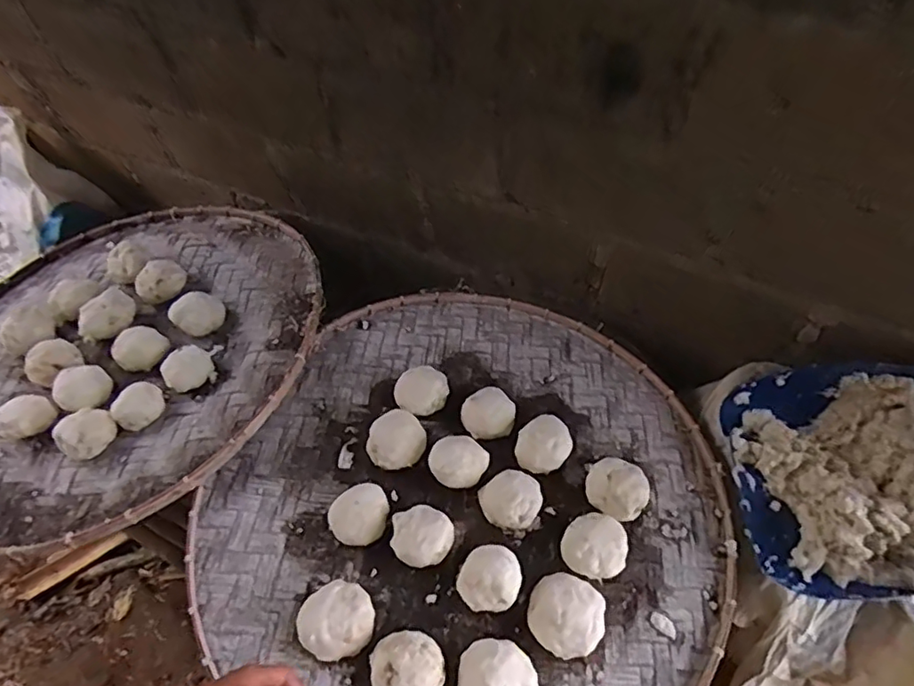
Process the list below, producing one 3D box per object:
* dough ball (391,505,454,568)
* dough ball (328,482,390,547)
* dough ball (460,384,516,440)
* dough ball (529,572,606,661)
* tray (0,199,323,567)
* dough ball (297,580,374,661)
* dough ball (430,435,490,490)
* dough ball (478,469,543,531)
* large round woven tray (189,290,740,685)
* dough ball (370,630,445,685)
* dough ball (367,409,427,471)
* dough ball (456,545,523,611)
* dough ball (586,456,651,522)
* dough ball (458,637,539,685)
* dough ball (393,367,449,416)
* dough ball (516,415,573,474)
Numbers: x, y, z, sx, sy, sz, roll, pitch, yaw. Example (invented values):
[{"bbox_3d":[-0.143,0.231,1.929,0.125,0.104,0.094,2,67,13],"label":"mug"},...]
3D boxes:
[{"bbox_3d":[-0.045,0.254,0.742,0.077,0.058,0.071,-1,57,2],"label":"dough ball"},{"bbox_3d":[-0.130,0.232,0.767,0.085,0.044,0.079,-35,62,-18],"label":"dough ball"},{"bbox_3d":[0.047,0.111,0.868,0.079,0.049,0.074,-1,57,2],"label":"dough ball"},{"bbox_3d":[0.134,0.331,0.693,0.090,0.049,0.090,-1,57,2],"label":"dough ball"},{"bbox_3d":[-0.584,-0.004,0.994,0.674,0.106,0.747,9,58,9],"label":"tray"},{"bbox_3d":[-0.145,0.336,0.691,0.085,0.048,0.079,-1,57,2],"label":"dough ball"},{"bbox_3d":[0.002,0.168,0.808,0.082,0.055,0.074,-28,60,-15],"label":"dough ball"},{"bbox_3d":[0.074,0.213,0.775,0.085,0.050,0.077,6,57,6],"label":"dough ball"},{"bbox_3d":[0.026,0.211,0.794,0.667,0.076,0.711,-1,57,2],"label":"large round woven tray"},{"bbox_3d":[-0.056,0.379,0.656,0.079,0.053,0.083,-1,57,2],"label":"dough ball"},{"bbox_3d":[-0.089,0.141,0.835,0.082,0.056,0.086,-1,57,2],"label":"dough ball"},{"bbox_3d":[0.040,0.295,0.710,0.075,0.061,0.072,-1,57,2],"label":"dough ball"},{"bbox_3d":[0.221,0.203,0.787,0.081,0.063,0.076,-1,57,2],"label":"dough ball"},{"bbox_3d":[0.046,0.391,0.647,0.087,0.050,0.089,-1,57,2],"label":"dough ball"},{"bbox_3d":[-0.055,0.075,0.891,0.087,0.056,0.077,-11,57,-4],"label":"dough ball"},{"bbox_3d":[0.129,0.151,0.831,0.077,0.064,0.084,-1,57,2],"label":"dough ball"}]

